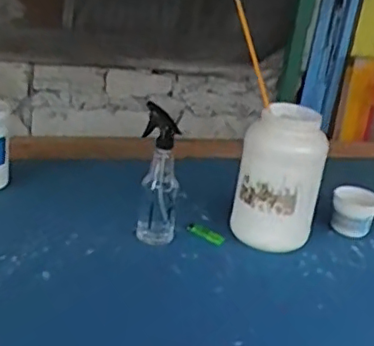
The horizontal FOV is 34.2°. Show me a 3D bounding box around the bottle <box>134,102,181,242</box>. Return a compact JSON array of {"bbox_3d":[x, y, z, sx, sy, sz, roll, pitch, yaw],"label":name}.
[{"bbox_3d":[-0.048,0.004,1.099,0.071,0.243,0.067,7,25,-1],"label":"bottle"}]

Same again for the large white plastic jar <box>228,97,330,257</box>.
[{"bbox_3d":[0.177,0.006,1.147,0.150,0.247,0.151,12,25,8],"label":"large white plastic jar"}]

